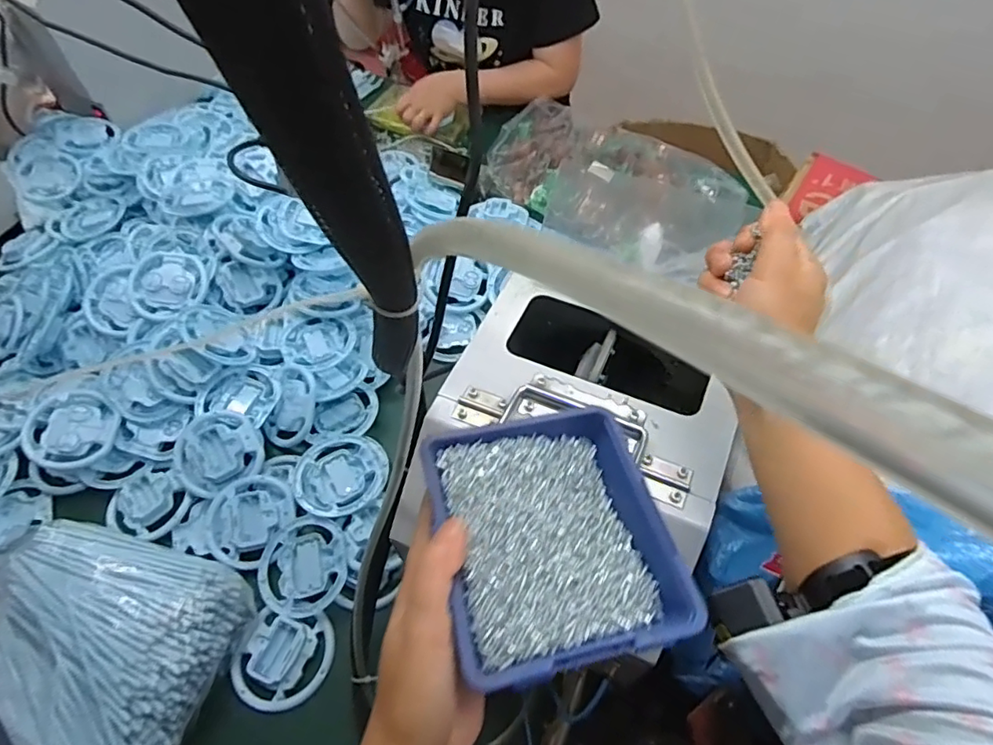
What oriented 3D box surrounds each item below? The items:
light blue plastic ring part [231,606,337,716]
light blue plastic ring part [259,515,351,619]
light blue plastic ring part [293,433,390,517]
[{"bbox_3d":[-0.221,0.300,0.603,0.098,0.015,0.089,0,57,3],"label":"light blue plastic ring part"},{"bbox_3d":[-0.215,0.218,0.651,0.102,0.022,0.103,-1,57,2],"label":"light blue plastic ring part"},{"bbox_3d":[-0.189,0.121,0.704,0.110,0.017,0.113,-1,57,2],"label":"light blue plastic ring part"}]

